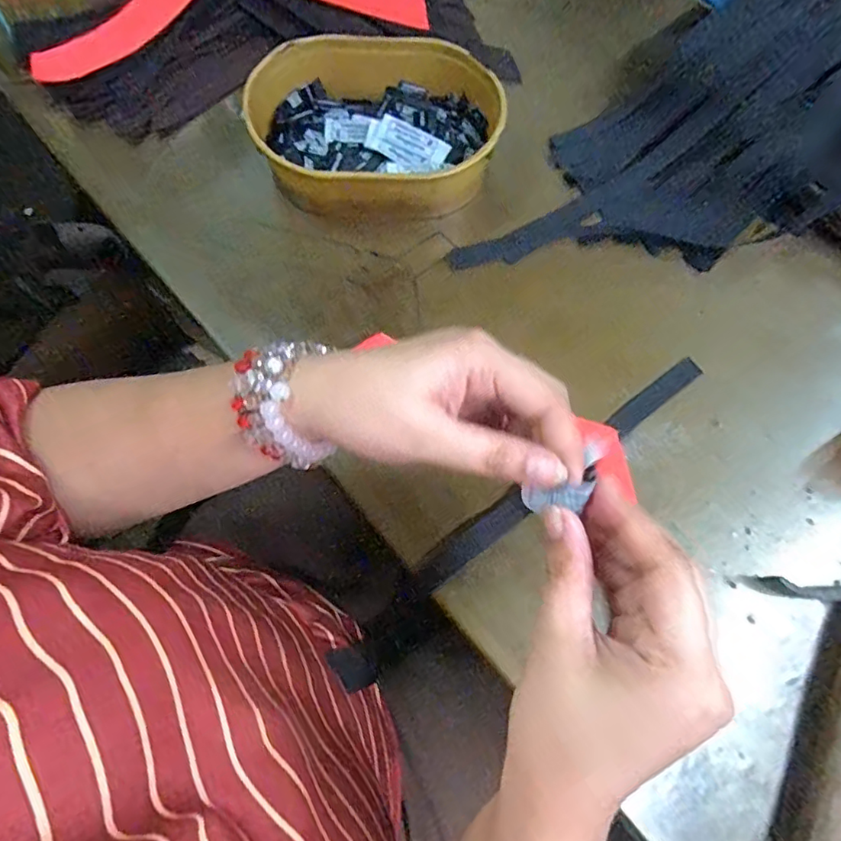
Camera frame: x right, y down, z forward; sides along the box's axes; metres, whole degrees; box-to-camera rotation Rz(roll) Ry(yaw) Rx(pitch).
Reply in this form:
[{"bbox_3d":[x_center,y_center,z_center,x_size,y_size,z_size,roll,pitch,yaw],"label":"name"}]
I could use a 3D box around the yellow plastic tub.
[{"bbox_3d":[-0.032,-0.221,0.427,0.194,0.071,0.130,-10,73,-3],"label":"yellow plastic tub"}]

